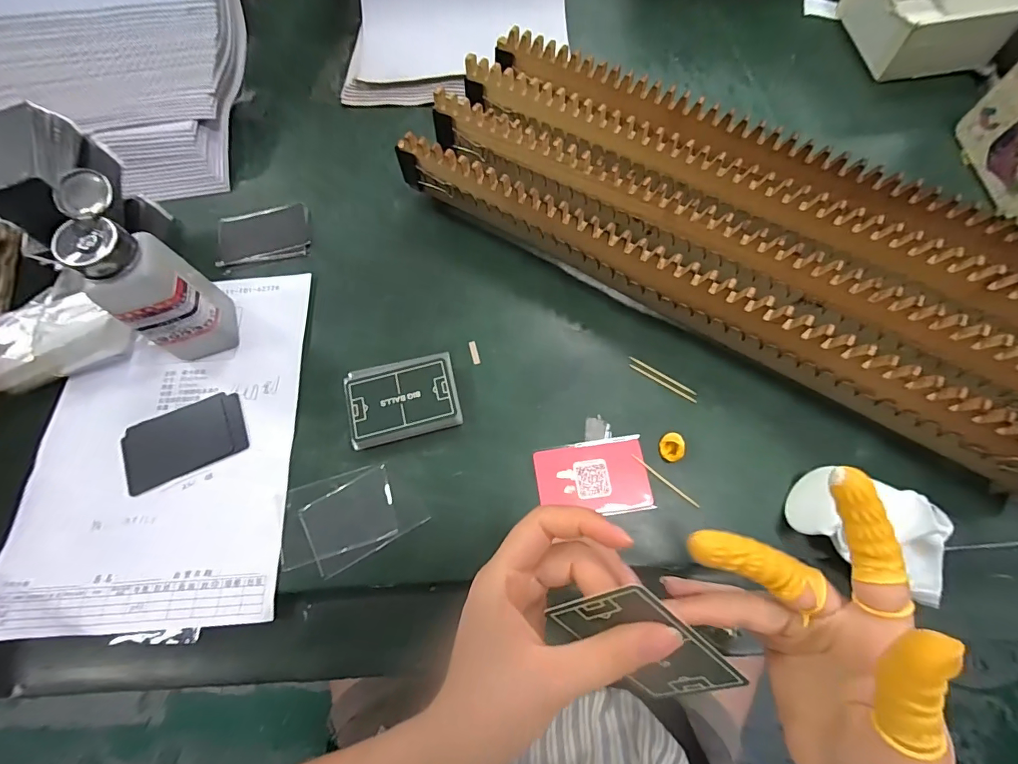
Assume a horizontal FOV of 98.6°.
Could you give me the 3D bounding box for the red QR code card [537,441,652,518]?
[{"bbox_3d":[0.066,0.075,0.343,0.086,0.004,0.053,-6,68,0],"label":"red QR code card"}]

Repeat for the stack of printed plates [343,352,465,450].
[{"bbox_3d":[-0.087,0.014,0.364,0.088,0.018,0.065,-14,69,-4],"label":"stack of printed plates"}]

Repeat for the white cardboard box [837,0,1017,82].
[{"bbox_3d":[0.469,-0.426,0.498,0.132,0.062,0.165,-2,68,1],"label":"white cardboard box"}]

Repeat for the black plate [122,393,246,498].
[{"bbox_3d":[-0.273,0.049,0.370,0.096,0.007,0.061,-23,70,-7],"label":"black plate"}]

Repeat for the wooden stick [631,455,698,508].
[{"bbox_3d":[0.122,0.076,0.340,0.060,0.004,0.004,40,75,16],"label":"wooden stick"}]

